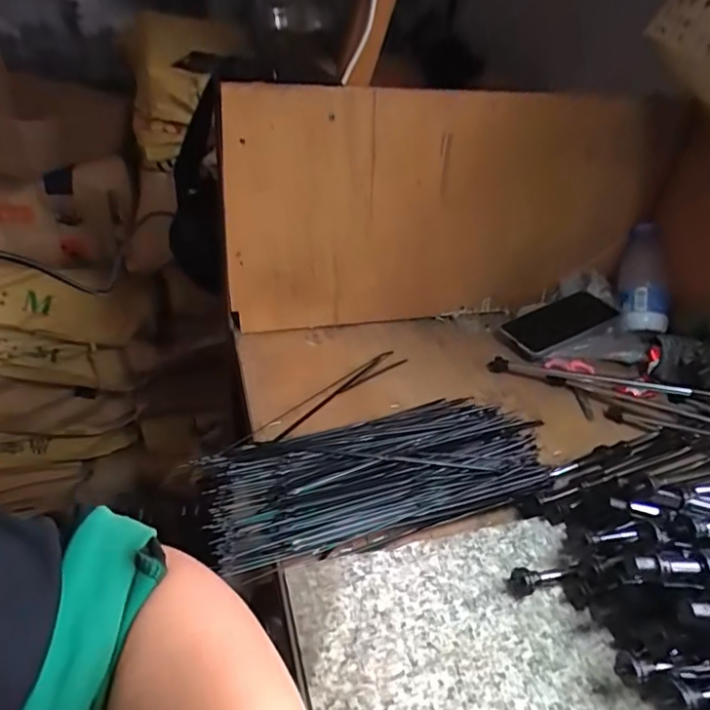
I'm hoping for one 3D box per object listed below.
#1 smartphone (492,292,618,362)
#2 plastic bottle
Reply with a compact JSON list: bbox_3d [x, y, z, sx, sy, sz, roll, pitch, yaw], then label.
[{"bbox_3d":[0.273,-0.044,0.732,0.156,0.010,0.073,-22,48,-17],"label":"smartphone"},{"bbox_3d":[0.397,-0.104,0.752,0.060,0.048,0.153,5,76,-1],"label":"plastic bottle"}]

